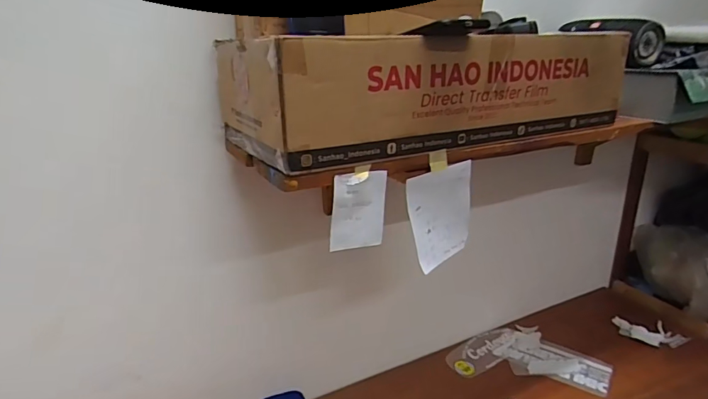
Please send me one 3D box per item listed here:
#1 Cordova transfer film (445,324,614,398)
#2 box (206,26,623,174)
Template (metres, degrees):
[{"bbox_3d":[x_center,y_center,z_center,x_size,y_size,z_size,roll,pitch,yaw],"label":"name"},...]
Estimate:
[{"bbox_3d":[0.452,0.411,1.206,0.387,0.014,0.208,4,22,10],"label":"Cordova transfer film"},{"bbox_3d":[0.123,-0.186,0.724,0.593,0.151,0.259,-10,24,-26],"label":"box"}]

